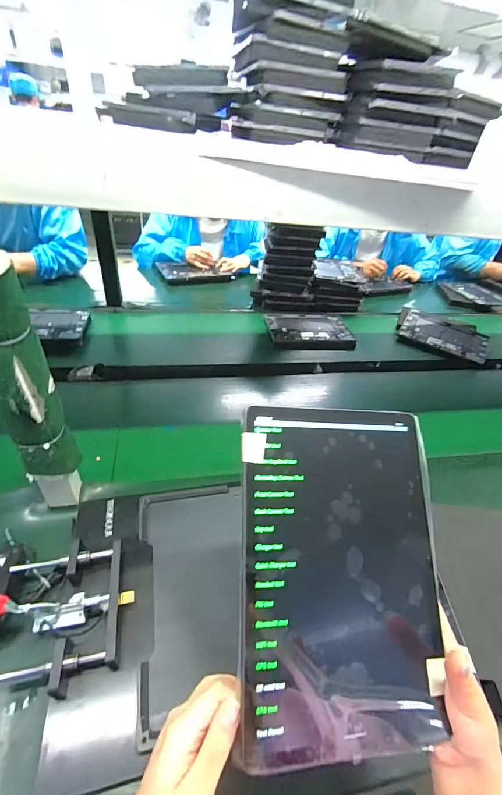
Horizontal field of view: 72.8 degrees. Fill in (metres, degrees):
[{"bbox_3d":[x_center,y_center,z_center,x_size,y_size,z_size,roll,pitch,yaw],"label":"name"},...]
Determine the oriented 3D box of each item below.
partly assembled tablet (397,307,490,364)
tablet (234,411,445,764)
[{"bbox_3d":[0.598,-0.208,1.066,0.265,0.033,0.197,23,52,20],"label":"partly assembled tablet"},{"bbox_3d":[0.075,0.136,0.280,0.167,0.010,0.254,5,75,-11],"label":"tablet"}]

